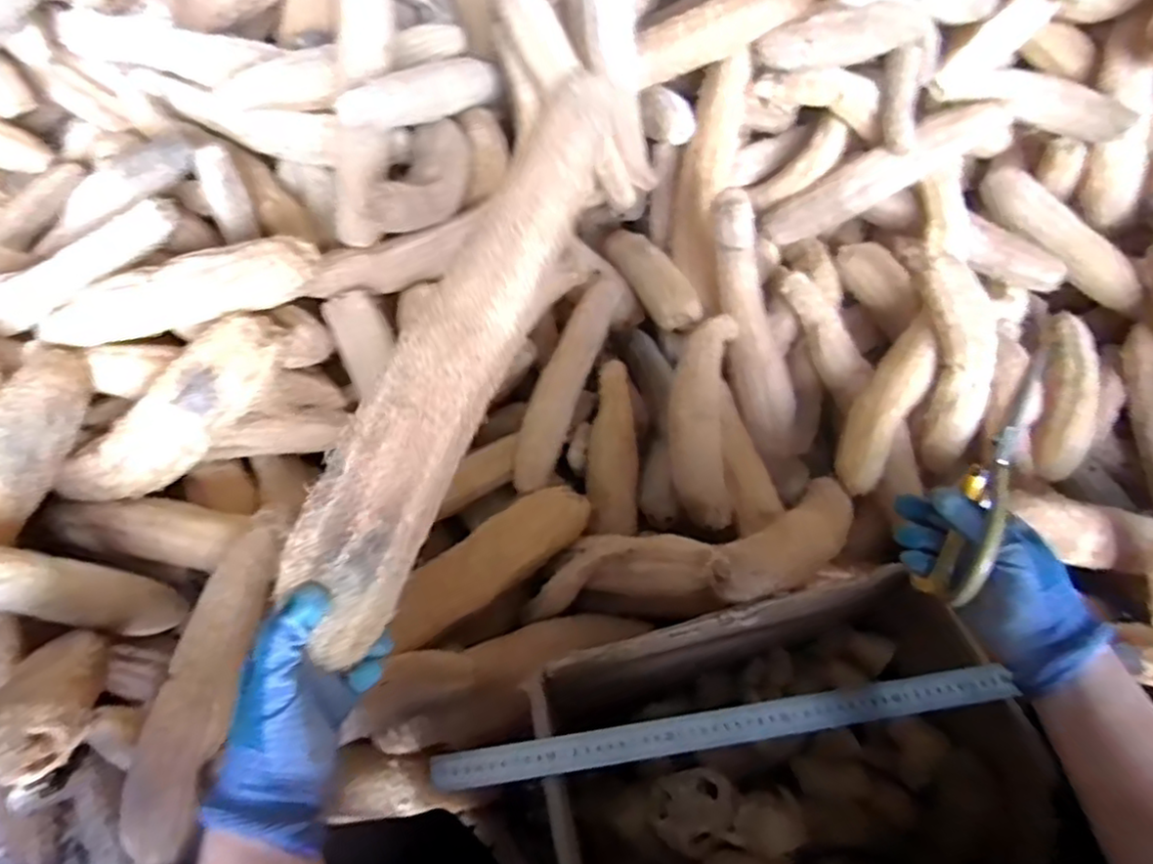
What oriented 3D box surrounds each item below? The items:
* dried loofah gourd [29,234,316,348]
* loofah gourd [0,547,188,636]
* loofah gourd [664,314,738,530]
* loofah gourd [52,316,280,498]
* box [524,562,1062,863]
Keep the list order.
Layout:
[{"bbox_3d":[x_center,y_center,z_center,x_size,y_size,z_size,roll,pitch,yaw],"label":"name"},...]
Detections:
[{"bbox_3d":[-0.491,-0.158,0.792,0.394,0.071,0.063,-9,52,18],"label":"dried loofah gourd"},{"bbox_3d":[-0.559,0.176,0.719,0.048,0.264,0.057,-32,54,13],"label":"loofah gourd"},{"bbox_3d":[0.167,-0.020,0.873,0.091,0.064,0.291,3,79,3],"label":"loofah gourd"},{"bbox_3d":[-0.490,-0.013,0.794,0.348,0.086,0.074,-35,54,16],"label":"loofah gourd"},{"bbox_3d":[0.178,0.355,0.639,0.396,0.258,0.283,-14,55,-9],"label":"box"}]

